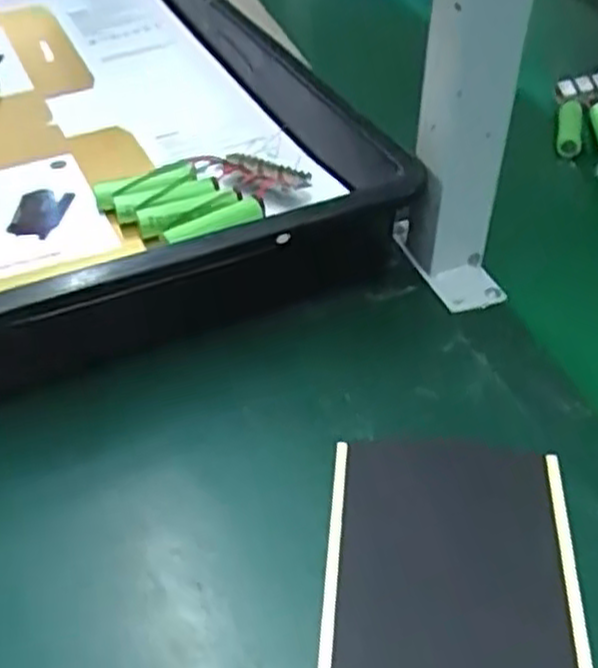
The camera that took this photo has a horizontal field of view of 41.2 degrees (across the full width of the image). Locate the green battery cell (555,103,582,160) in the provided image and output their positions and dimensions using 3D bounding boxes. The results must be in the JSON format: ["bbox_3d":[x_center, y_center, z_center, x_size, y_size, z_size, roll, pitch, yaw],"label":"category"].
[{"bbox_3d":[0.219,-0.169,0.645,0.020,0.017,0.057,9,43,11],"label":"green battery cell"}]

